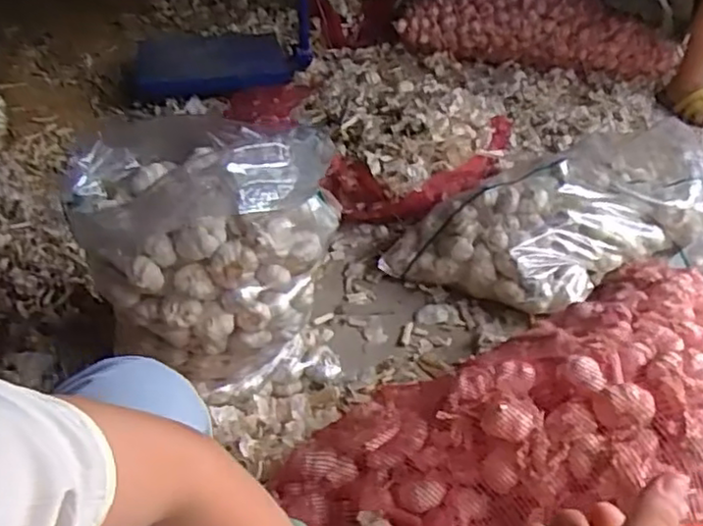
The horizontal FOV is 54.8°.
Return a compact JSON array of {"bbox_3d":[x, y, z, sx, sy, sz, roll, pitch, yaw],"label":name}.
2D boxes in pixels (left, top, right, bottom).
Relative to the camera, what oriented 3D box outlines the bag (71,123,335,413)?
[{"bbox_3d":[-0.174,0.010,0.893,0.302,0.416,0.223,-4,39,-6],"label":"bag"}]

